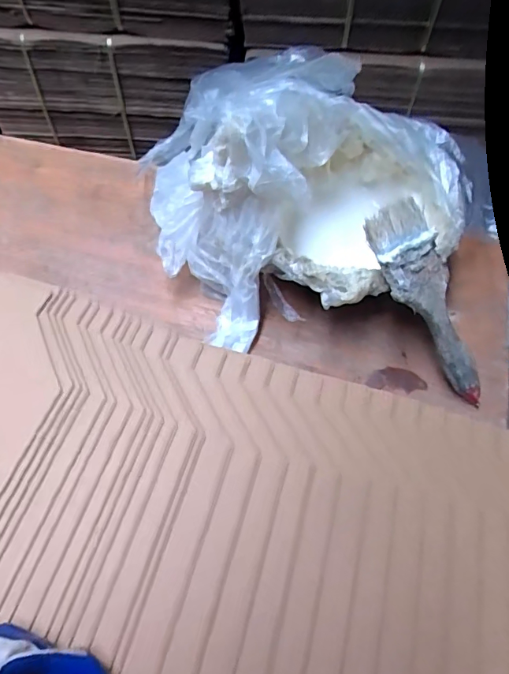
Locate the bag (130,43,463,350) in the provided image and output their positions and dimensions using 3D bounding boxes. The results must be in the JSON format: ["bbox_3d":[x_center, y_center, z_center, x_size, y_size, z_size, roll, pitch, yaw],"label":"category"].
[{"bbox_3d":[0.041,-0.151,0.422,0.276,0.152,0.276,-17,63,-9],"label":"bag"}]

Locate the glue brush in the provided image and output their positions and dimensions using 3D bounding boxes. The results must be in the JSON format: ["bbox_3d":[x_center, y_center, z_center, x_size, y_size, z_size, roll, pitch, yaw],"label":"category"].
[{"bbox_3d":[0.139,-0.023,0.362,0.047,0.015,0.168,-33,103,-22],"label":"glue brush"}]

